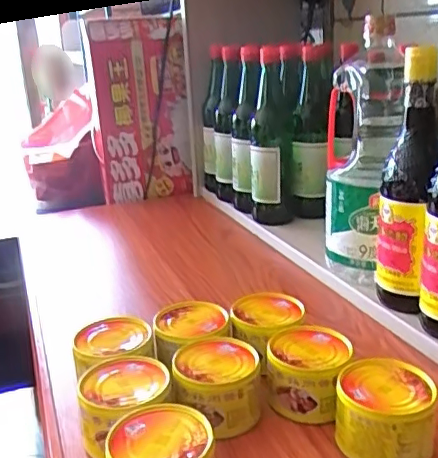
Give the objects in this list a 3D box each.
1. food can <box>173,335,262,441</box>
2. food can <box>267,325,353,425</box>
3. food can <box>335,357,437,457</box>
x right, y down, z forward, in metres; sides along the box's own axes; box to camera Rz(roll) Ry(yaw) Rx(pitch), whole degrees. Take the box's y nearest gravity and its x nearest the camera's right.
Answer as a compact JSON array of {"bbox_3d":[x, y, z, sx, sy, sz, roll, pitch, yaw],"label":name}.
[{"bbox_3d":[-0.001,0.130,0.462,0.067,0.052,0.077,-4,19,-6],"label":"food can"},{"bbox_3d":[0.077,0.125,0.485,0.065,0.053,0.074,4,20,18],"label":"food can"},{"bbox_3d":[0.123,0.139,0.417,0.068,0.052,0.071,3,20,15],"label":"food can"}]

